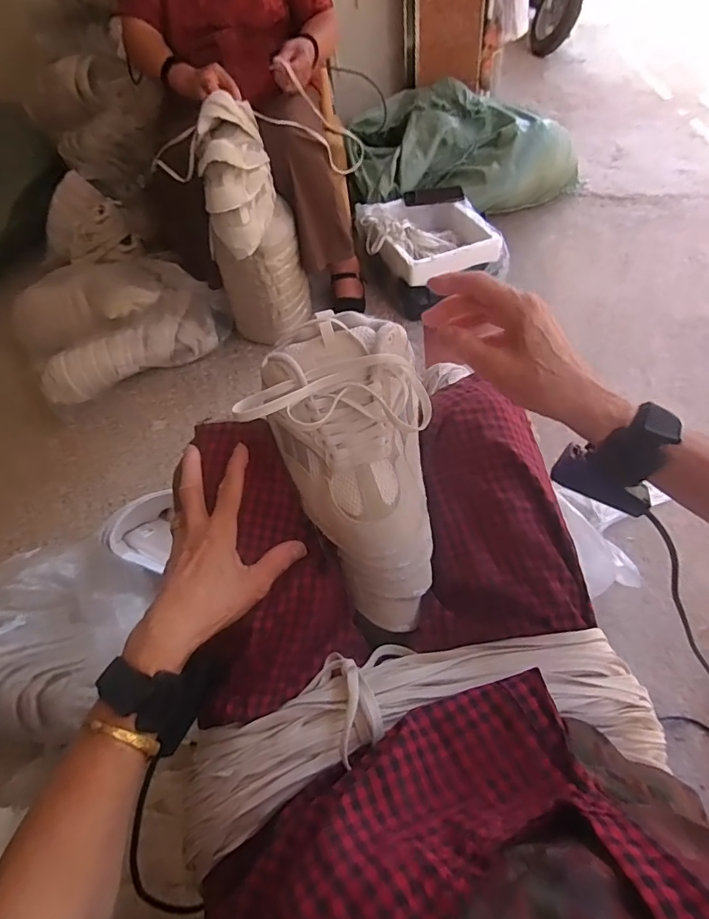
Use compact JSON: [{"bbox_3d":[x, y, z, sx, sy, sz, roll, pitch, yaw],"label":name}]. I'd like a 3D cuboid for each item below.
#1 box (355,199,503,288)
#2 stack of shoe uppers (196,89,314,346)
[{"bbox_3d":[0.198,-0.616,1.325,0.291,0.087,0.384,-26,54,-13],"label":"box"},{"bbox_3d":[-0.229,-0.501,1.116,0.200,0.481,0.196,-12,52,-2],"label":"stack of shoe uppers"}]

